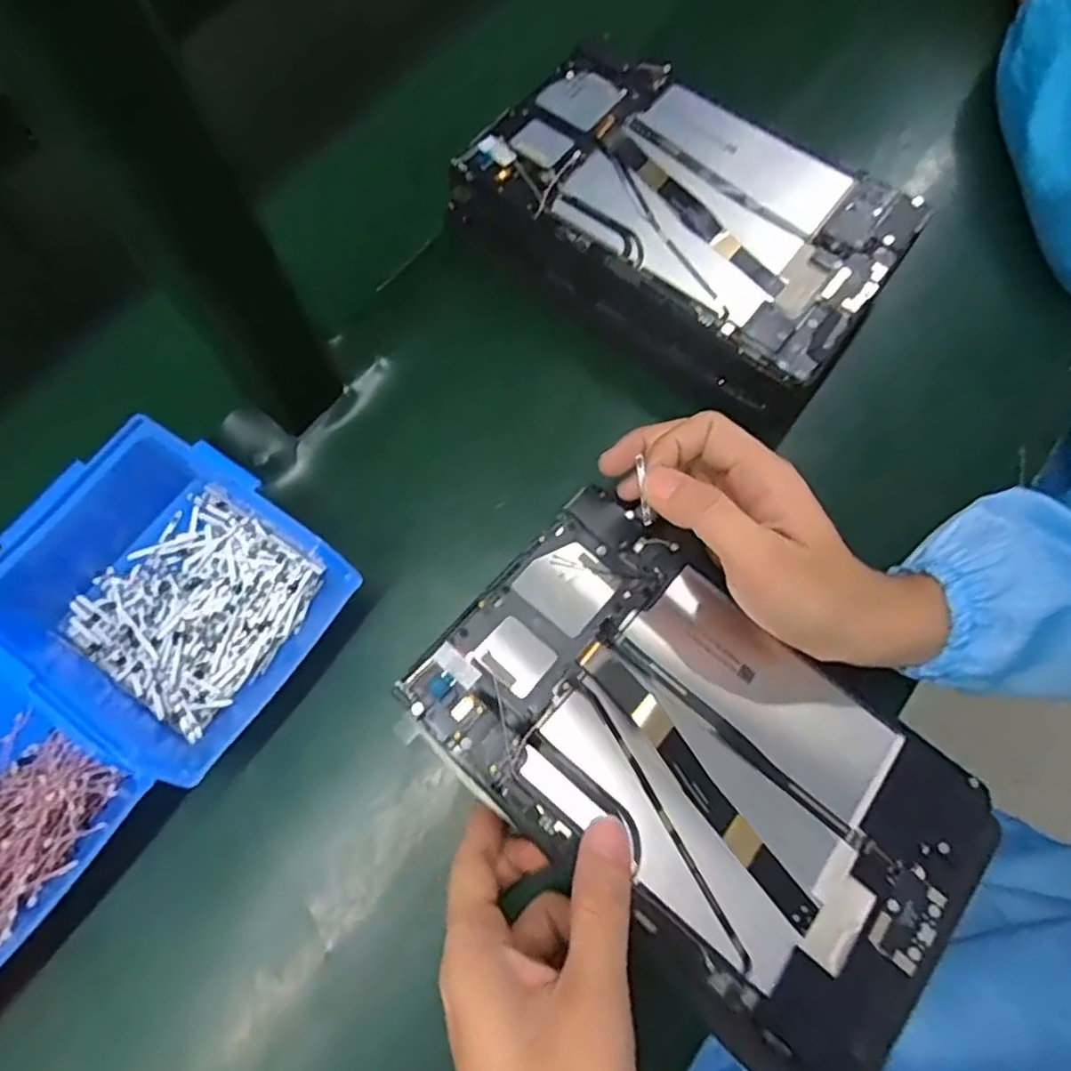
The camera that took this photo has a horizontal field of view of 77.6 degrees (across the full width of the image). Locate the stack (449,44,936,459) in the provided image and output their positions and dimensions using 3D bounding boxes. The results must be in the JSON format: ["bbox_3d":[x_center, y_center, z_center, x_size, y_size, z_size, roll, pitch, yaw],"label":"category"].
[{"bbox_3d":[0.087,-0.189,0.405,0.238,0.049,0.156,36,75,12],"label":"stack"}]

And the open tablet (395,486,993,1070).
[{"bbox_3d":[0.072,0.098,0.304,0.236,0.009,0.152,40,67,12],"label":"open tablet"}]

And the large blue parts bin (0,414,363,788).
[{"bbox_3d":[-0.183,0.026,0.330,0.150,0.064,0.133,29,74,10],"label":"large blue parts bin"}]

